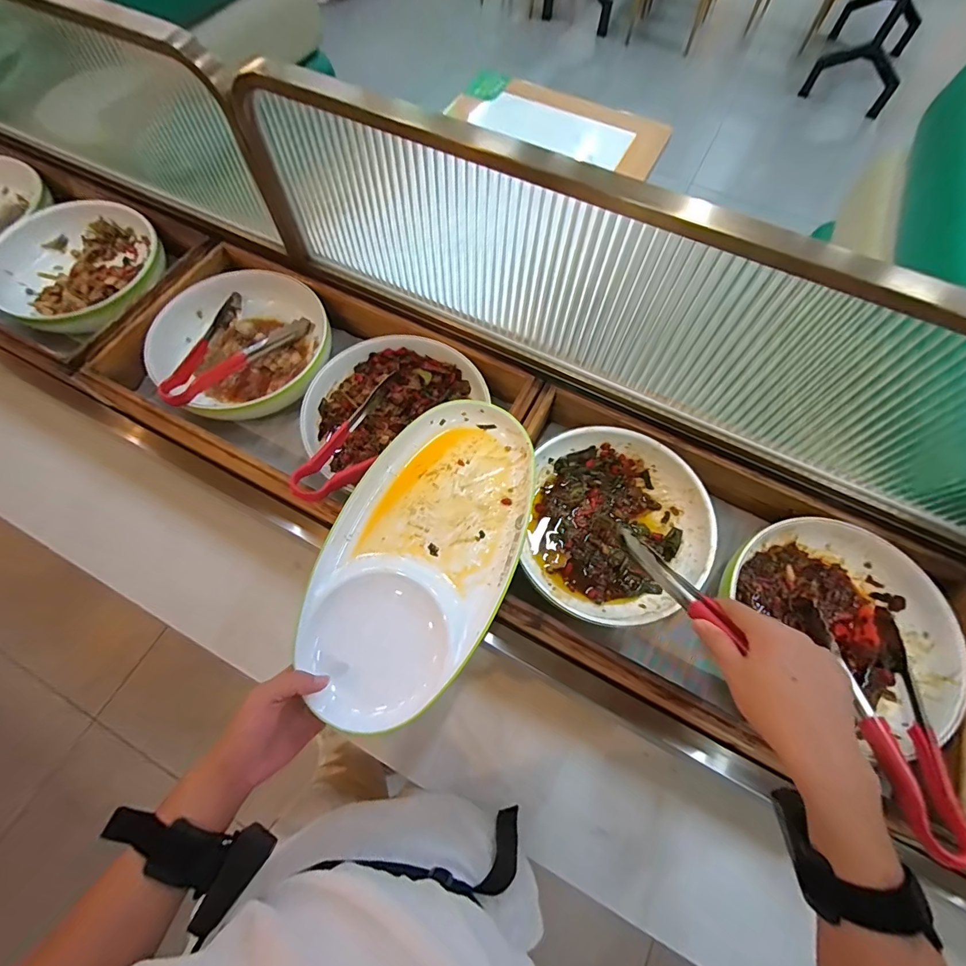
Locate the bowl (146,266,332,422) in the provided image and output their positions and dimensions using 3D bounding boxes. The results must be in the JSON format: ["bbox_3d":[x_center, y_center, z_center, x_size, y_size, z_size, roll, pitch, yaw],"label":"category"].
[{"bbox_3d":[-0.350,-0.203,0.641,0.240,0.066,0.241,0,67,0],"label":"bowl"}]

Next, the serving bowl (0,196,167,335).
[{"bbox_3d":[-0.618,-0.340,0.696,0.267,0.069,0.245,0,67,0],"label":"serving bowl"}]

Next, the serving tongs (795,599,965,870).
[{"bbox_3d":[0.406,0.239,0.454,0.105,0.049,0.235,11,44,4],"label":"serving tongs"}]

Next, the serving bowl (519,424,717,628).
[{"bbox_3d":[0.165,0.049,0.542,0.207,0.062,0.239,9,68,4],"label":"serving bowl"}]

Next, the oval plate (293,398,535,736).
[{"bbox_3d":[-0.060,0.068,0.479,0.184,0.033,0.357,21,69,9],"label":"oval plate"}]

